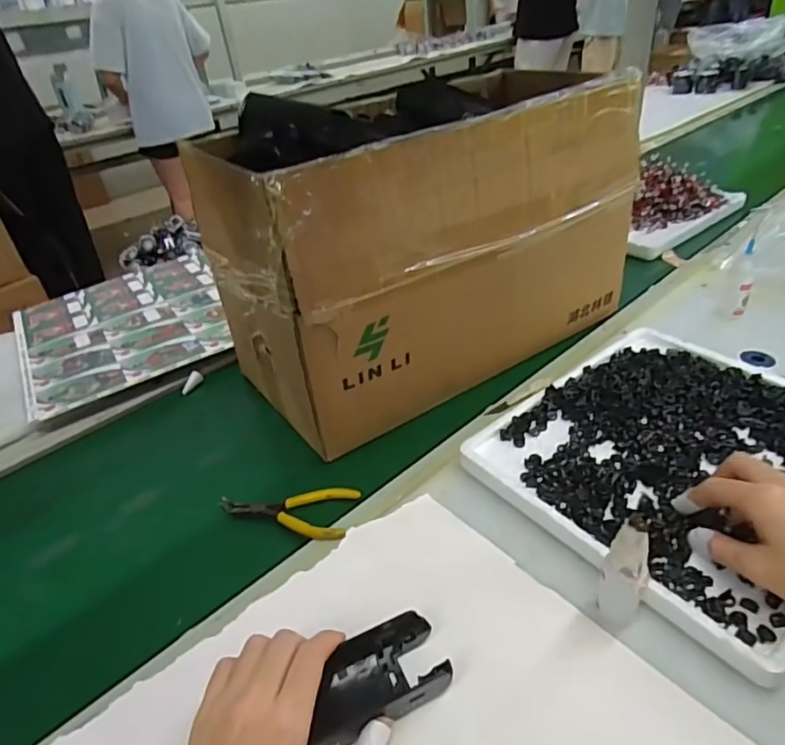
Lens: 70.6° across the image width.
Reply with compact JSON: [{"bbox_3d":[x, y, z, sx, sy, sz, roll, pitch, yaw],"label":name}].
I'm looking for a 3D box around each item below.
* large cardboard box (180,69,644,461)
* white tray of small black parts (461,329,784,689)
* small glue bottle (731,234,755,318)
[{"bbox_3d":[0.032,-0.140,0.582,0.419,0.264,0.211,-25,38,-25],"label":"large cardboard box"},{"bbox_3d":[0.237,0.061,0.447,0.276,0.018,0.249,-29,40,-29],"label":"white tray of small black parts"},{"bbox_3d":[0.395,-0.105,0.616,0.018,0.089,0.032,13,39,28],"label":"small glue bottle"}]

